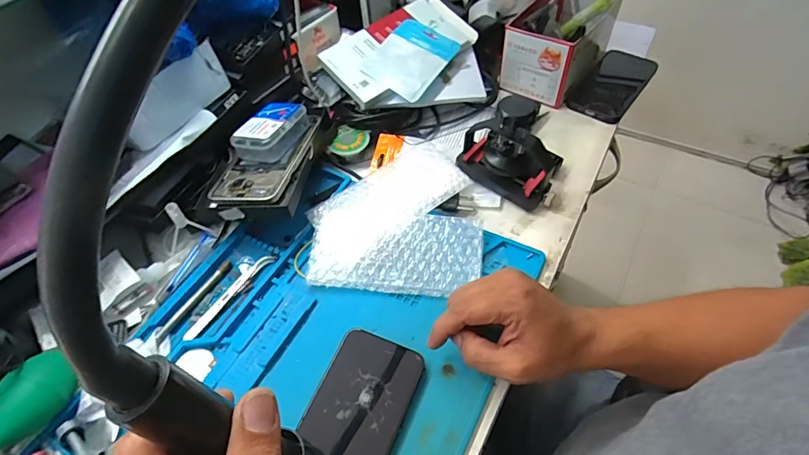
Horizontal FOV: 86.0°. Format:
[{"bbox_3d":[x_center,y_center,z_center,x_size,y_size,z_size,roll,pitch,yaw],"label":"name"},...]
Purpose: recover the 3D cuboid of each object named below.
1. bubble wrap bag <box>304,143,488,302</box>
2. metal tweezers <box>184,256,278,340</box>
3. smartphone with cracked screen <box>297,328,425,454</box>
[{"bbox_3d":[-0.006,-0.015,0.477,0.175,0.031,0.178,4,53,6],"label":"bubble wrap bag"},{"bbox_3d":[-0.176,0.068,0.442,0.014,0.007,0.113,28,59,22],"label":"metal tweezers"},{"bbox_3d":[-0.045,0.165,0.356,0.075,0.015,0.157,17,55,16],"label":"smartphone with cracked screen"}]

